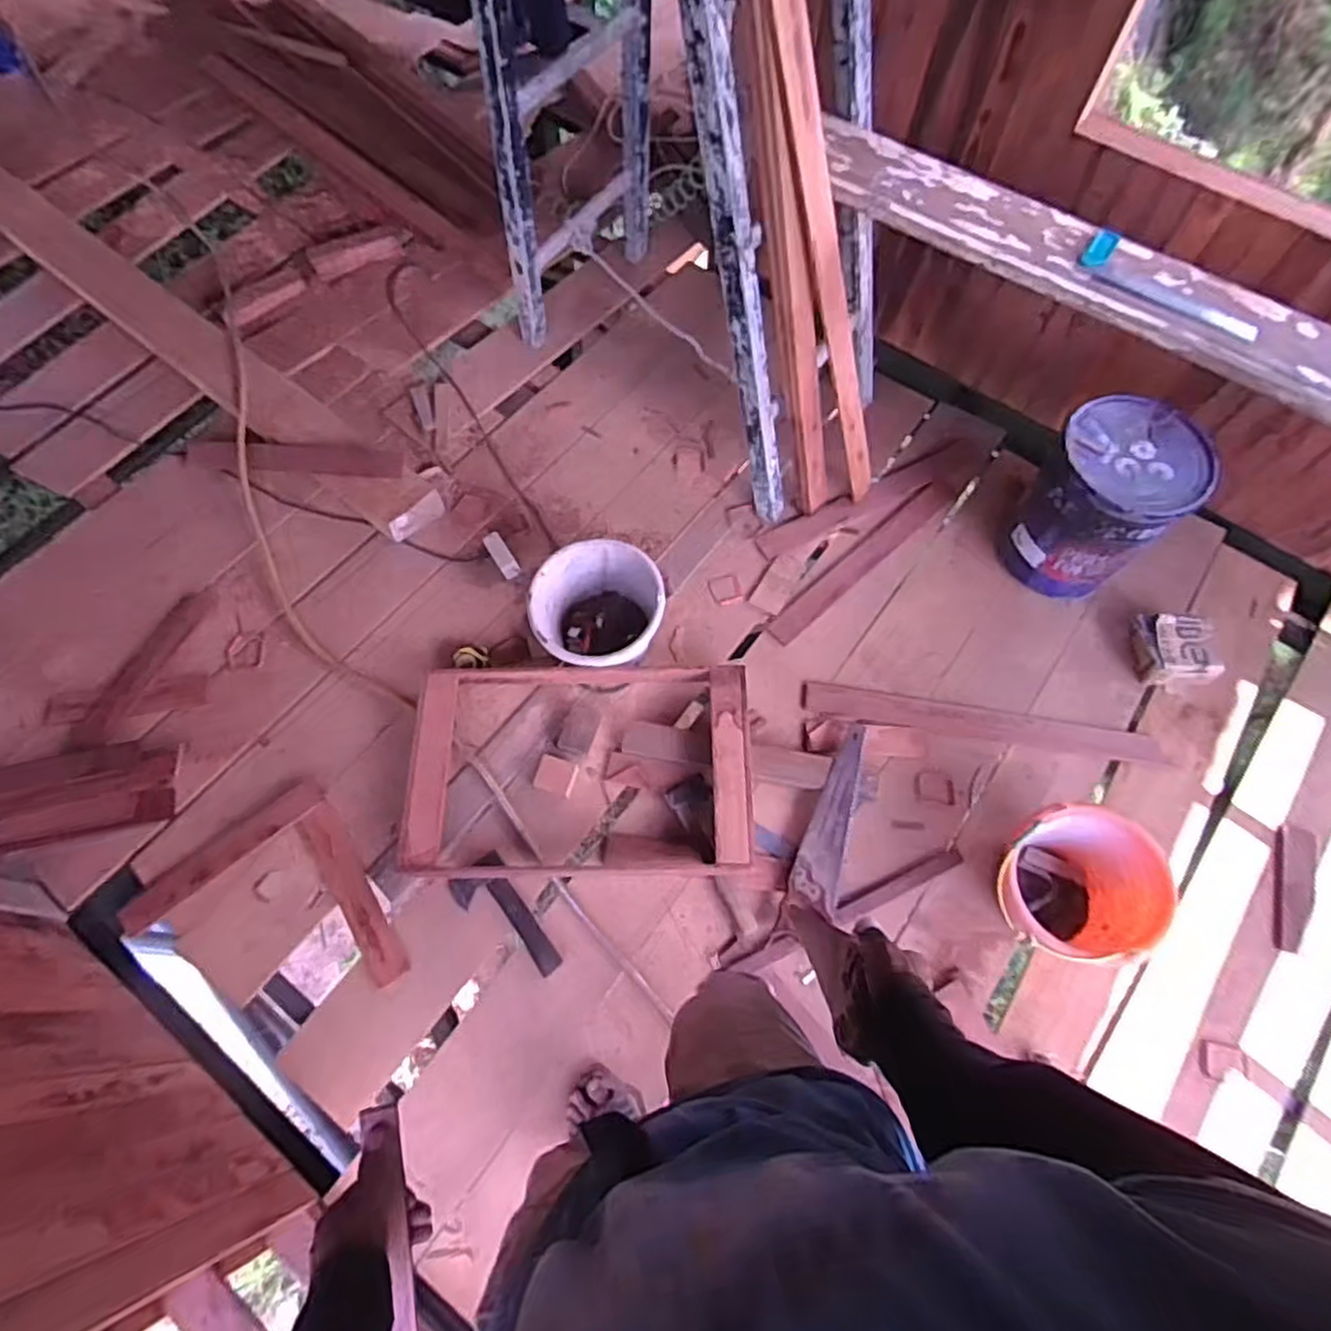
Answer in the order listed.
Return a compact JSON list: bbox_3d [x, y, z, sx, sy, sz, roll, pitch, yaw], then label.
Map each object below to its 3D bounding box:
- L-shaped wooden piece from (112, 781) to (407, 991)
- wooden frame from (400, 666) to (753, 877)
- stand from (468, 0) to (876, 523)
[{"bbox_3d":[-0.774,0.514,1.424,0.430,0.028,0.445,-37,71,-16],"label":"L-shaped wooden piece"},{"bbox_3d":[-0.174,0.203,1.533,0.686,0.100,0.433,0,65,-1],"label":"wooden frame"},{"bbox_3d":[0.071,-1.074,1.491,0.887,1.138,0.528,39,70,15],"label":"stand"}]

